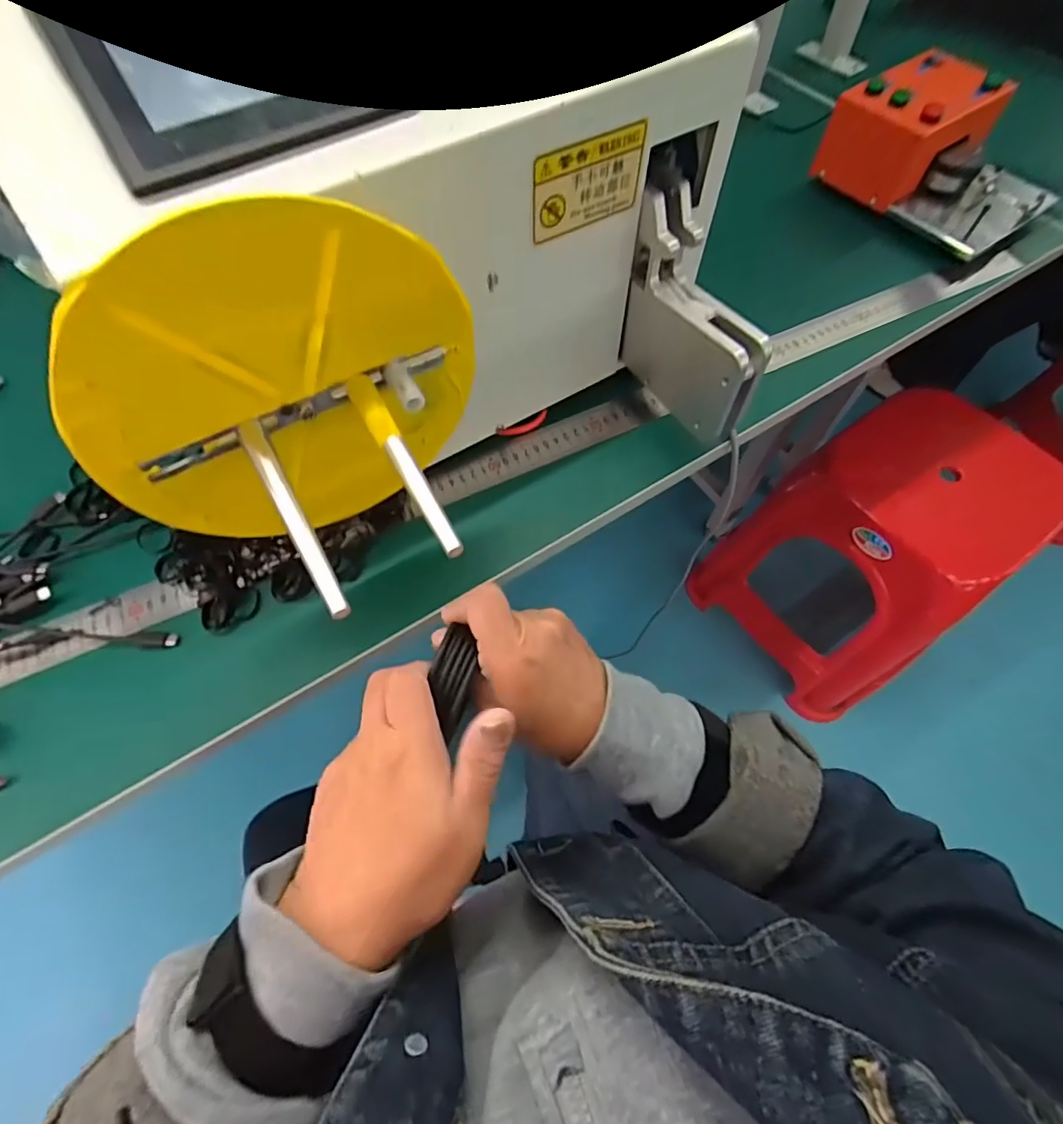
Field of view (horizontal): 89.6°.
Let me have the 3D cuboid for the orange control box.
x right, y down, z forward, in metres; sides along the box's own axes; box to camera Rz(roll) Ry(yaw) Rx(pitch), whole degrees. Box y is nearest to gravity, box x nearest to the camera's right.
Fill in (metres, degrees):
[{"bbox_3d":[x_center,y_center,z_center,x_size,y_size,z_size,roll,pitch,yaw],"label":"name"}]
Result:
[{"bbox_3d":[0.408,-0.467,0.587,0.143,0.094,0.110,-36,68,-16],"label":"orange control box"}]

